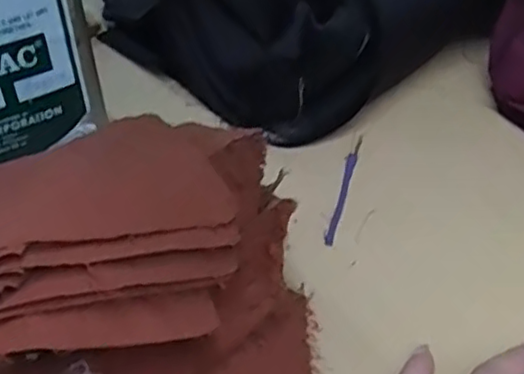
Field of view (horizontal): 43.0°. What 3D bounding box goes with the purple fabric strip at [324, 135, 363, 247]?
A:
[{"bbox_3d":[0.053,-0.002,0.426,0.006,0.004,0.104,10,43,13],"label":"purple fabric strip"}]

